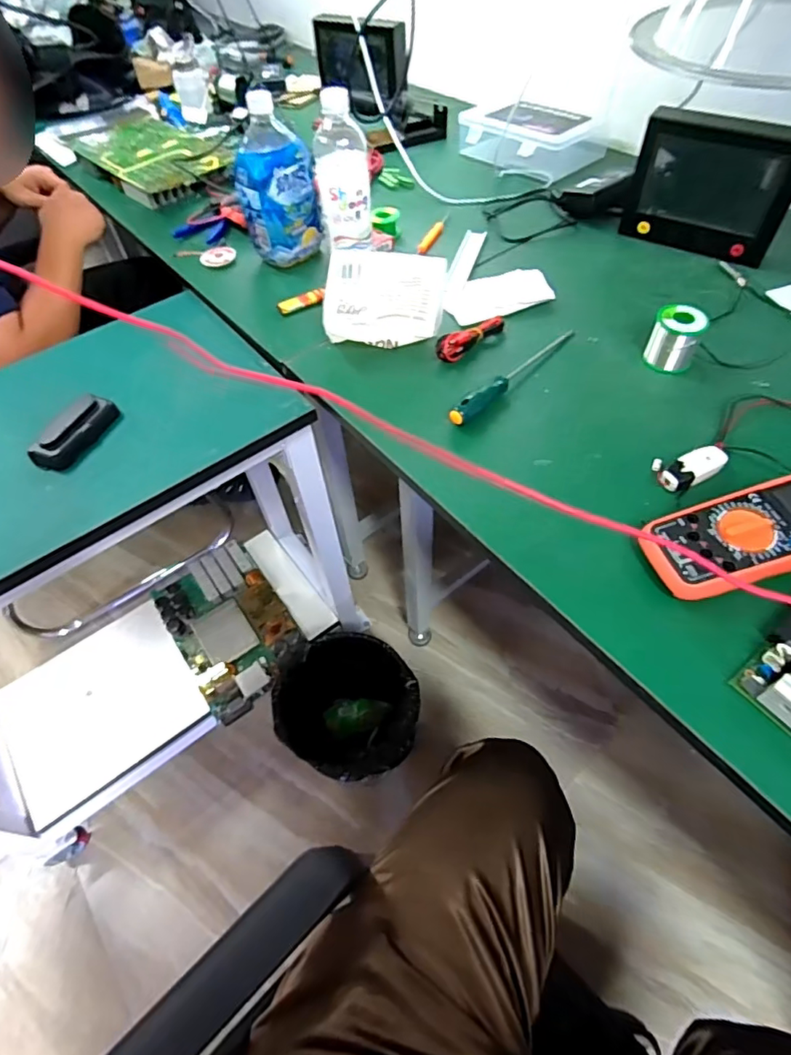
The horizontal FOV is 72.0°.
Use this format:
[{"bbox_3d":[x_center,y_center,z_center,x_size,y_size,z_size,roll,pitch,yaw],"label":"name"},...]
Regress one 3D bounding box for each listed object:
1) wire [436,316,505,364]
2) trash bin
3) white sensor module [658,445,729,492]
[{"bbox_3d":[0.094,-0.239,0.679,0.101,0.031,0.025,-38,62,-21],"label":"wire"},{"bbox_3d":[-0.092,0.358,1.050,0.247,0.264,0.274,-23,56,-12],"label":"trash bin"},{"bbox_3d":[0.304,-0.063,0.546,0.082,0.019,0.031,-27,58,-15],"label":"white sensor module"}]

